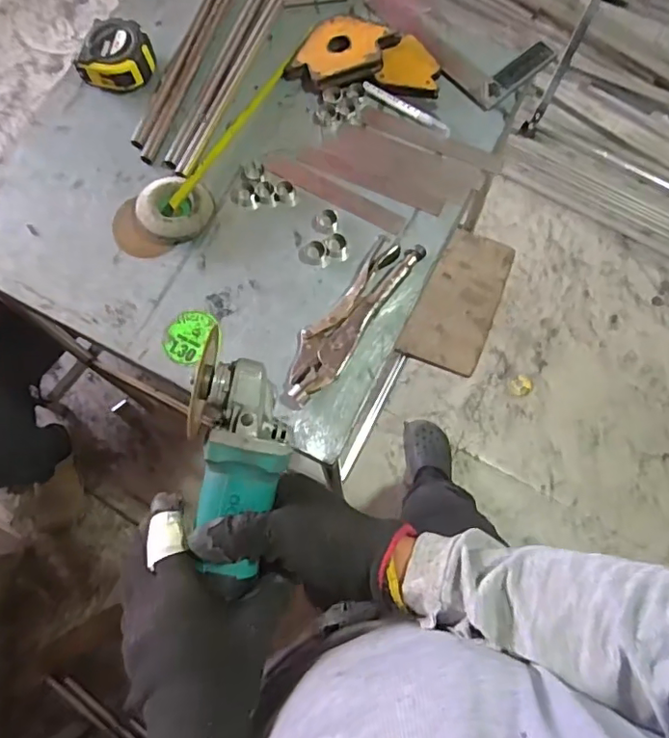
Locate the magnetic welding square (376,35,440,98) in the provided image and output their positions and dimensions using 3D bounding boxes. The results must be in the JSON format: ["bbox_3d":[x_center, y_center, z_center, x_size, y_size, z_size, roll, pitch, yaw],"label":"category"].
[{"bbox_3d":[0.096,-0.388,0.703,0.076,0.018,0.076,5,73,2],"label":"magnetic welding square"}]

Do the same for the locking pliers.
[{"bbox_3d":[0.017,-0.060,0.614,0.059,0.016,0.221,34,76,10],"label":"locking pliers"}]

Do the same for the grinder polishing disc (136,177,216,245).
[{"bbox_3d":[-0.189,-0.191,0.653,0.084,0.025,0.079,0,73,0],"label":"grinder polishing disc"}]

